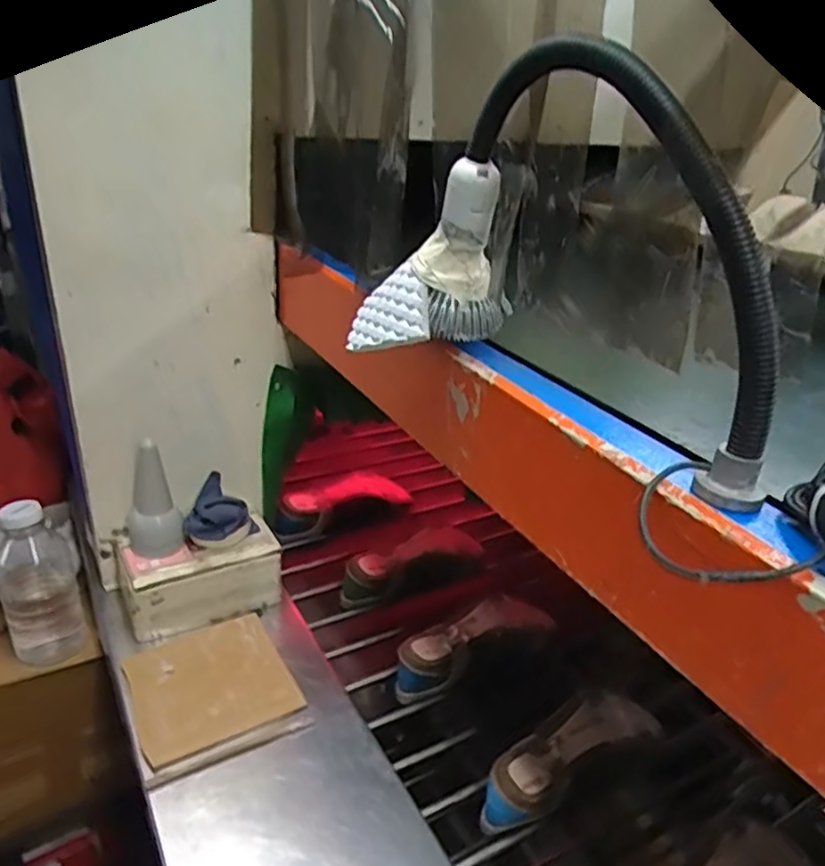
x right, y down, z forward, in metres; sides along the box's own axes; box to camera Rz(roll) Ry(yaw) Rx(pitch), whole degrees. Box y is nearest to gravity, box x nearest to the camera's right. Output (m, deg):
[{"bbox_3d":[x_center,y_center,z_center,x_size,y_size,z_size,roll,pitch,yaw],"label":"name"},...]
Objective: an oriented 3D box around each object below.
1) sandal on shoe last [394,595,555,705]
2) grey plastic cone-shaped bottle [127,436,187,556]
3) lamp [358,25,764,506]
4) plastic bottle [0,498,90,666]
[{"bbox_3d":[0.085,0.292,0.941,0.254,0.076,0.084,-12,31,-33],"label":"sandal on shoe last"},{"bbox_3d":[-0.336,0.088,0.897,0.067,0.156,0.061,-5,28,-23],"label":"grey plastic cone-shaped bottle"},{"bbox_3d":[0.098,-0.118,0.431,0.307,0.217,0.081,26,32,35],"label":"lamp"},{"bbox_3d":[-0.514,0.195,0.950,0.100,0.231,0.114,-11,31,-32],"label":"plastic bottle"}]

